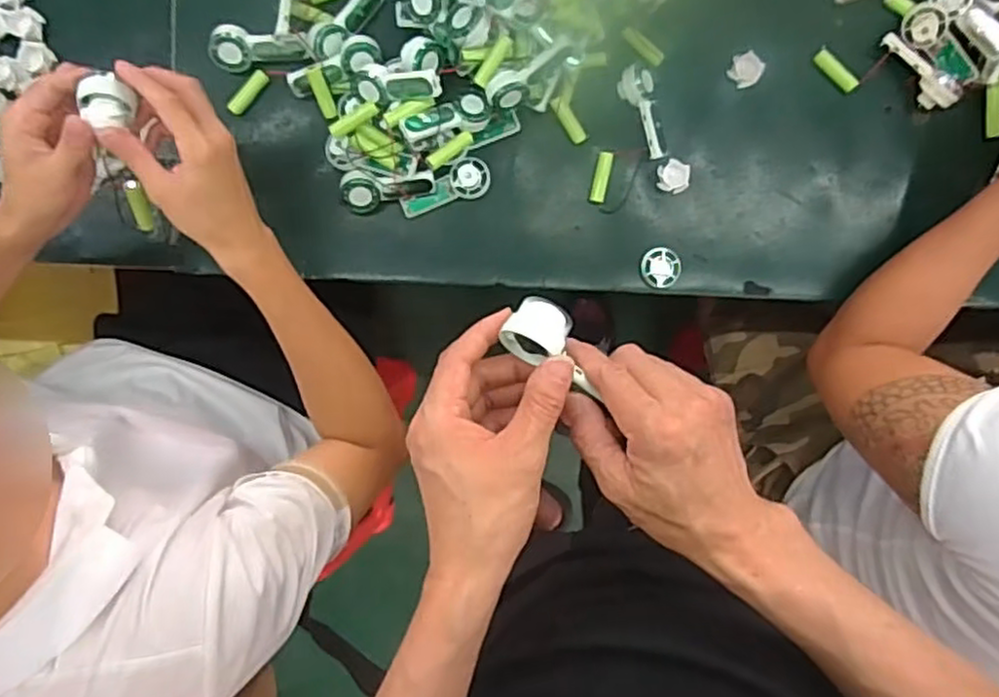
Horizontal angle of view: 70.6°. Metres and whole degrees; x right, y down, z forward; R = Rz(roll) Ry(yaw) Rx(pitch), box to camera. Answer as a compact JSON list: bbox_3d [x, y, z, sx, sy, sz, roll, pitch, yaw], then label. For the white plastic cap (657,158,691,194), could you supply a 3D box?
[{"bbox_3d":[0.176,-0.175,0.717,0.031,0.015,0.033,0,93,-1],"label":"white plastic cap"}]

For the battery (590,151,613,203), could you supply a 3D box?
[{"bbox_3d":[0.105,-0.175,0.719,0.015,0.015,0.050,11,101,-1],"label":"battery"}]

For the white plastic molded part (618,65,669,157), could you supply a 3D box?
[{"bbox_3d":[0.146,-0.235,0.702,0.036,0.028,0.091,-26,111,1],"label":"white plastic molded part"}]

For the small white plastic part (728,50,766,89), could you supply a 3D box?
[{"bbox_3d":[0.246,-0.279,0.706,0.031,0.012,0.032,0,93,-1],"label":"small white plastic part"}]

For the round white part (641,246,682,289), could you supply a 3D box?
[{"bbox_3d":[0.167,-0.083,0.726,0.041,0.008,0.040,0,93,-1],"label":"round white part"}]

